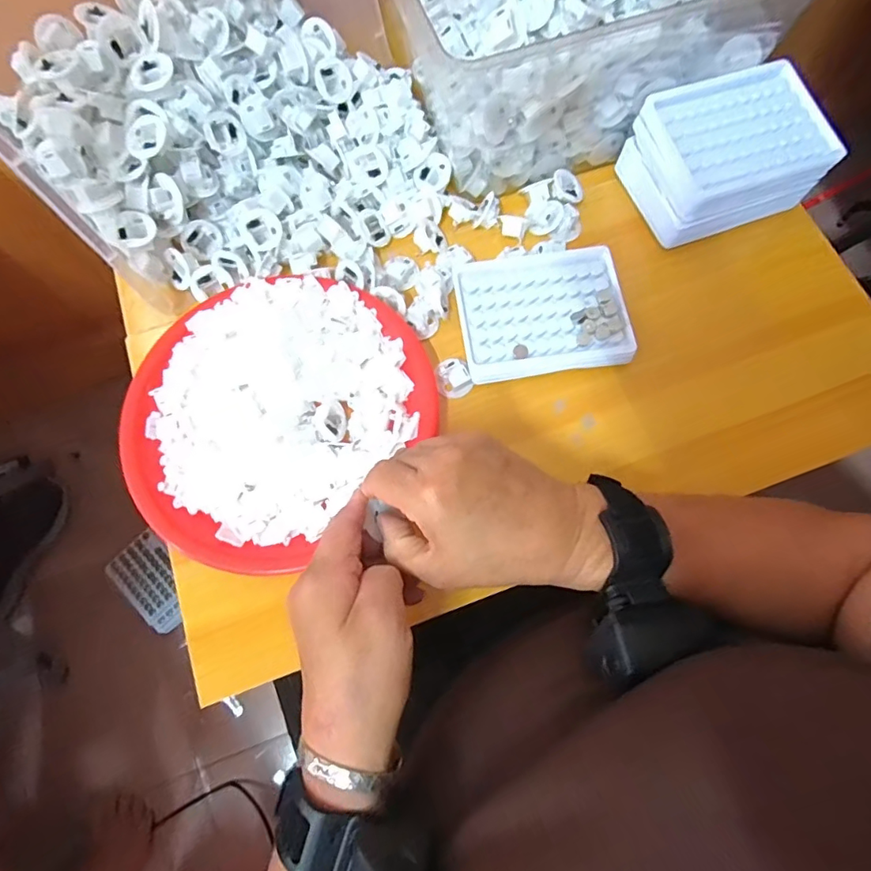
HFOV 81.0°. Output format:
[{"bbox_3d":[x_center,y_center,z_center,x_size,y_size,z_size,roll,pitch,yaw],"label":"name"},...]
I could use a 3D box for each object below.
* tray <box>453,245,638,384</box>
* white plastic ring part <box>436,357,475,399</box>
[{"bbox_3d":[0.084,-0.101,0.405,0.128,0.015,0.103,-8,78,-1],"label":"tray"},{"bbox_3d":[0.014,-0.046,0.404,0.026,0.012,0.031,-23,79,-5],"label":"white plastic ring part"}]

